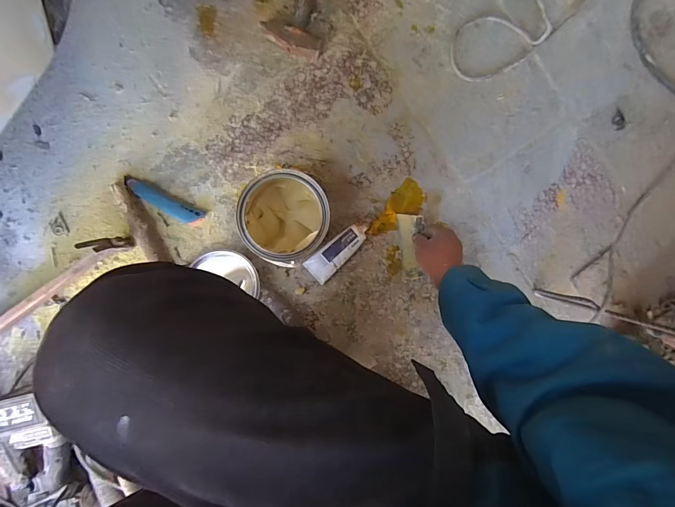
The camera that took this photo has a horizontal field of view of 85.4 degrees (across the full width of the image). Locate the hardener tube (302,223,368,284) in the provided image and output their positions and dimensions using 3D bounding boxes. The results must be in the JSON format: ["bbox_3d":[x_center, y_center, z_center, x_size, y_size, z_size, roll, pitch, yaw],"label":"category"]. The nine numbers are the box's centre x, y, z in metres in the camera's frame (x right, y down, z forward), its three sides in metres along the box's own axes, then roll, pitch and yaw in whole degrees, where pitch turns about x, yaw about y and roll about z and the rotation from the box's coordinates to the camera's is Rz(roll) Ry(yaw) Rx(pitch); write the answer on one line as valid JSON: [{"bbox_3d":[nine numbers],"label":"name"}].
[{"bbox_3d":[0.002,-0.004,0.732,0.142,0.029,0.052,-42,92,-3],"label":"hardener tube"}]

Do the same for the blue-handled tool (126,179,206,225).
[{"bbox_3d":[-0.339,-0.099,0.712,0.155,0.021,0.035,26,88,-3],"label":"blue-handled tool"}]

